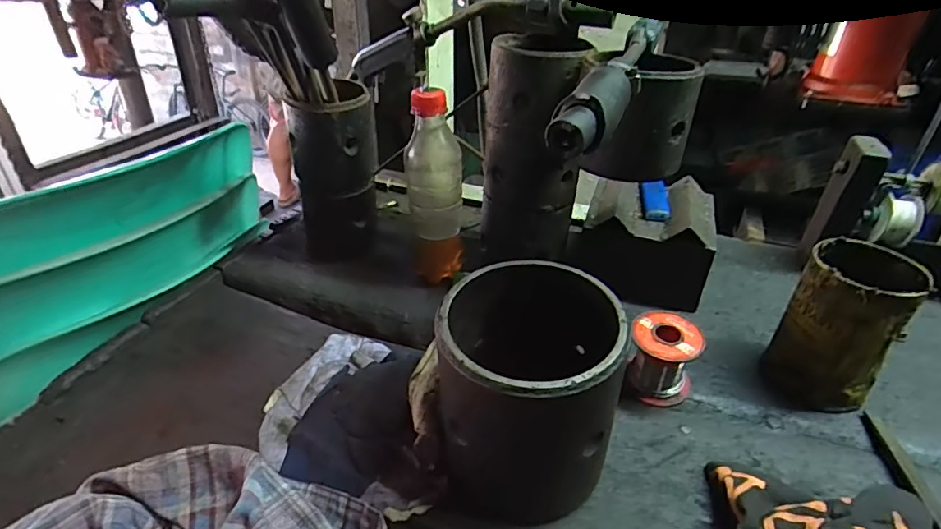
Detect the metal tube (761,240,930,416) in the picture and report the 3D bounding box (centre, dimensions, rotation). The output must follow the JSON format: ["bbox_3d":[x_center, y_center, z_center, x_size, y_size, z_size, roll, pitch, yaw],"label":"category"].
[{"bbox_3d":[0.284,0.050,0.404,0.070,0.117,0.075,27,40,34],"label":"metal tube"}]

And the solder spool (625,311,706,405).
[{"bbox_3d":[0.150,0.075,0.411,0.050,0.058,0.047,1,32,-1],"label":"solder spool"}]

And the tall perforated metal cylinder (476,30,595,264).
[{"bbox_3d":[0.057,-0.101,0.496,0.088,0.203,0.092,5,33,4],"label":"tall perforated metal cylinder"}]

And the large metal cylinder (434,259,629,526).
[{"bbox_3d":[0.035,0.080,0.336,0.109,0.130,0.115,5,33,4],"label":"large metal cylinder"}]

